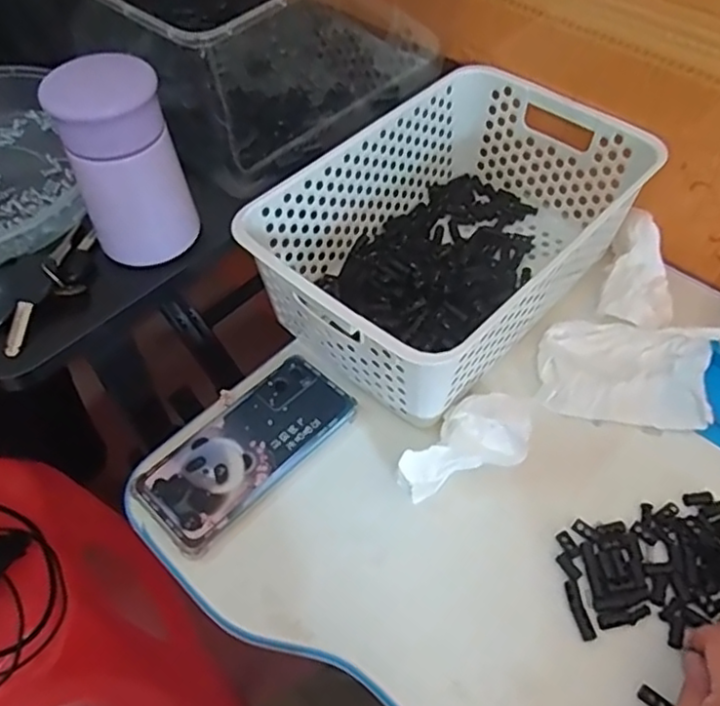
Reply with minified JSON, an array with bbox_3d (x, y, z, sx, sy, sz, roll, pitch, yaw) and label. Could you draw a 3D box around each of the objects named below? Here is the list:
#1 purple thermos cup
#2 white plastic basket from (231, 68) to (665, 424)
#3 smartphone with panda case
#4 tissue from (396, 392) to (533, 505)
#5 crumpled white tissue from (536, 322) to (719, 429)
[{"bbox_3d":[-0.158,-0.126,0.436,0.068,0.122,0.066,-1,54,1],"label":"purple thermos cup"},{"bbox_3d":[0.078,-0.105,0.527,0.200,0.097,0.306,35,63,24],"label":"white plastic basket"},{"bbox_3d":[-0.084,0.067,0.476,0.082,0.008,0.159,38,64,25],"label":"smartphone with panda case"},{"bbox_3d":[0.072,0.061,0.453,0.103,0.025,0.054,-19,56,-11],"label":"tissue"},{"bbox_3d":[0.210,0.012,0.501,0.132,0.027,0.085,8,55,8],"label":"crumpled white tissue"}]

